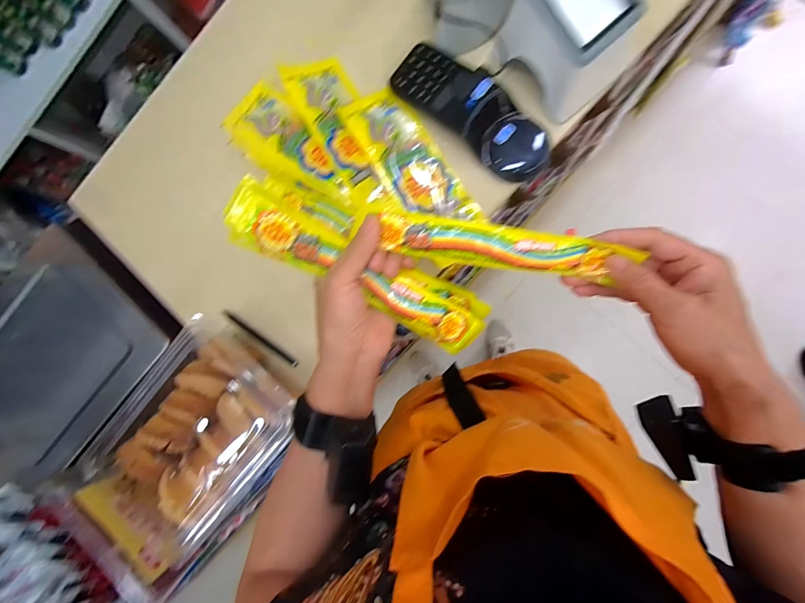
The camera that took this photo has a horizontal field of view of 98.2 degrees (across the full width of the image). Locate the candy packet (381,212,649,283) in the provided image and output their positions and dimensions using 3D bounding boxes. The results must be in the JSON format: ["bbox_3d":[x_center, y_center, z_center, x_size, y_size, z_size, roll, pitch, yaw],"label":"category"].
[{"bbox_3d":[0.081,-0.044,0.283,0.194,0.019,0.033,7,90,-1],"label":"candy packet"}]

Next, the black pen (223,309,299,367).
[{"bbox_3d":[-0.198,0.051,0.487,0.123,0.009,0.010,40,95,-7],"label":"black pen"}]

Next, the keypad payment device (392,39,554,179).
[{"bbox_3d":[0.087,-0.235,0.439,0.221,0.052,0.081,40,95,7],"label":"keypad payment device"}]

